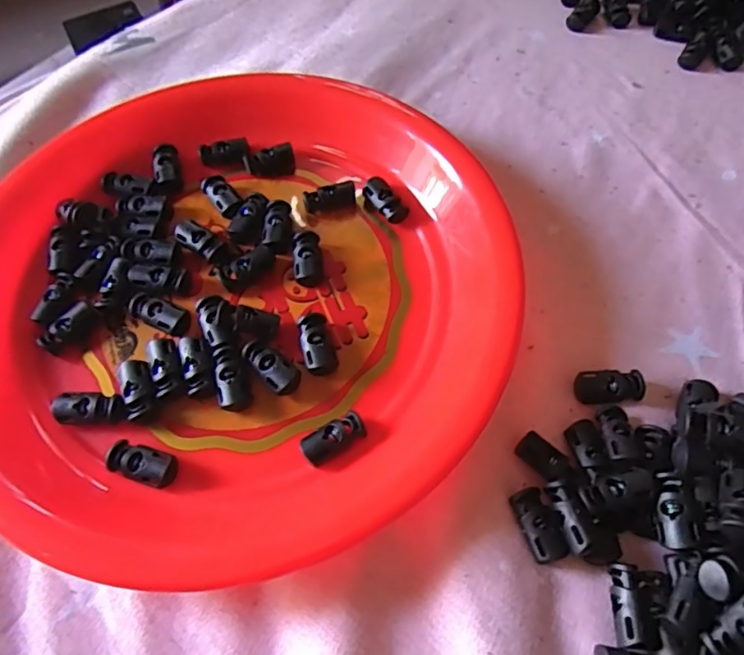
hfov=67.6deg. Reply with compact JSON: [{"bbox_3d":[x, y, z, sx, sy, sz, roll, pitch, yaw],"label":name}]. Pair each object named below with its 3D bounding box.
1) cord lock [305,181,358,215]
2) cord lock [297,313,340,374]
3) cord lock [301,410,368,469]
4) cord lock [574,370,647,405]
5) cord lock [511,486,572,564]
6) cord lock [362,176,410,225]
[{"bbox_3d":[-0.021,-0.067,0.293,0.028,0.011,0.012,-10,62,-3],"label":"cord lock"},{"bbox_3d":[-0.025,0.008,0.251,0.014,0.011,0.028,-16,62,-6],"label":"cord lock"},{"bbox_3d":[-0.016,0.046,0.232,0.028,0.008,0.013,-34,66,-15],"label":"cord lock"},{"bbox_3d":[0.104,0.027,0.243,0.027,0.009,0.014,1,62,3],"label":"cord lock"},{"bbox_3d":[0.065,0.076,0.214,0.014,0.008,0.027,-15,62,-6],"label":"cord lock"},{"bbox_3d":[0.006,-0.066,0.291,0.014,0.009,0.029,-33,65,-14],"label":"cord lock"}]

